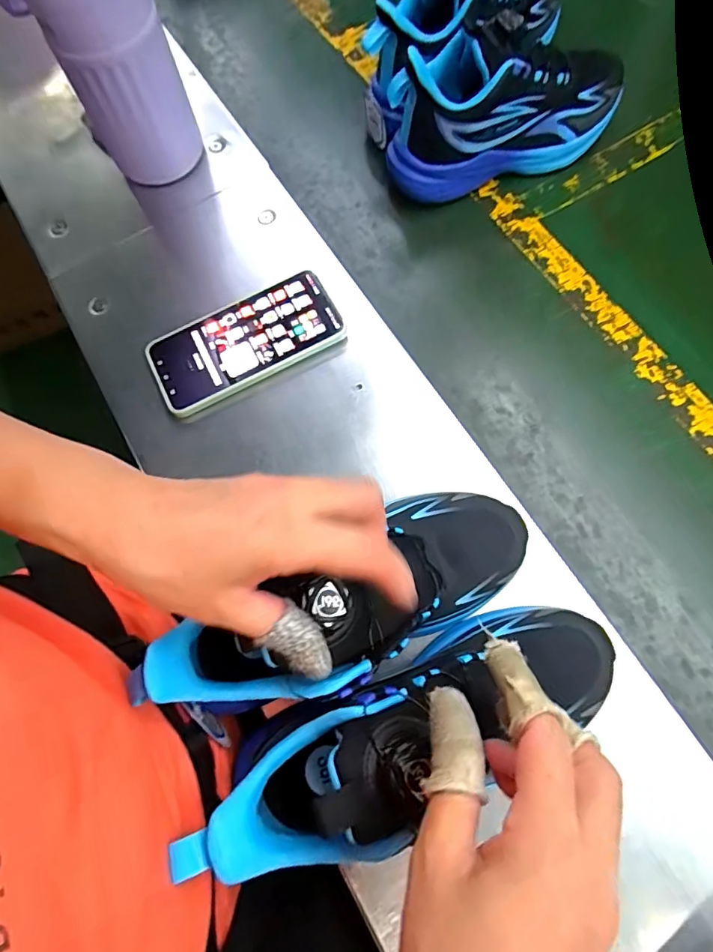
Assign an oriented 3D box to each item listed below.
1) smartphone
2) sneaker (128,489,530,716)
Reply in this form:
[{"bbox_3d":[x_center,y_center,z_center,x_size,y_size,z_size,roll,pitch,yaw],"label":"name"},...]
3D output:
[{"bbox_3d":[-0.093,-0.110,0.417,0.158,0.015,0.076,-27,74,-3],"label":"smartphone"},{"bbox_3d":[-0.003,0.075,0.295,0.238,0.104,0.080,-21,72,-21],"label":"sneaker"}]

